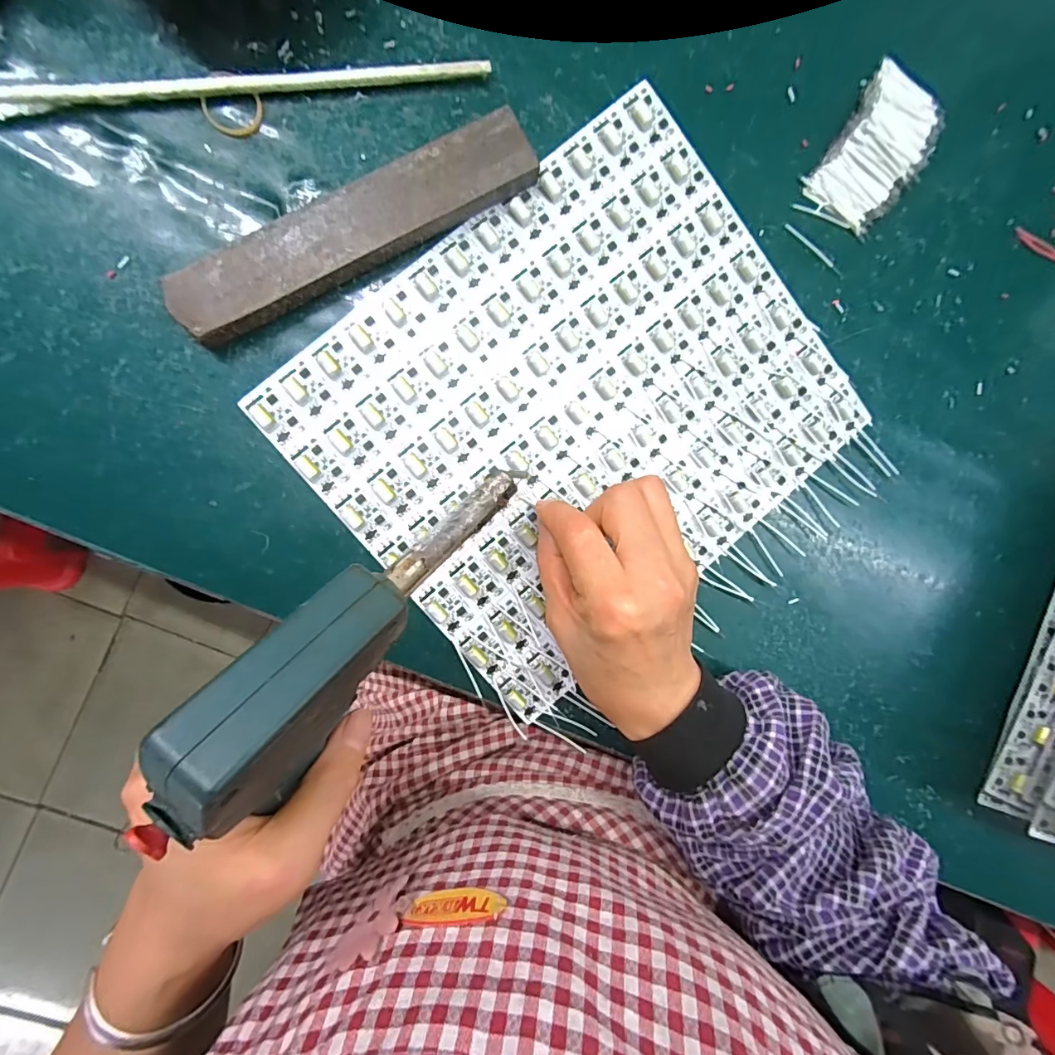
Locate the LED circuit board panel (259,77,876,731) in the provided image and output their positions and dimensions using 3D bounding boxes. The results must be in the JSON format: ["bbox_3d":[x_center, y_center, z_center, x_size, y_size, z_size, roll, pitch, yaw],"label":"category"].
[{"bbox_3d":[0.033,-0.068,0.278,0.285,0.007,0.239,-40,98,-4],"label":"LED circuit board panel"}]

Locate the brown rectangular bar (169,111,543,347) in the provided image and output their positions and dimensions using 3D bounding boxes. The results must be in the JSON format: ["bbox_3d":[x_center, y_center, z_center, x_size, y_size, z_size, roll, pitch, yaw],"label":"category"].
[{"bbox_3d":[-0.087,-0.155,0.249,0.194,0.017,0.035,-31,97,-5],"label":"brown rectangular bar"}]

